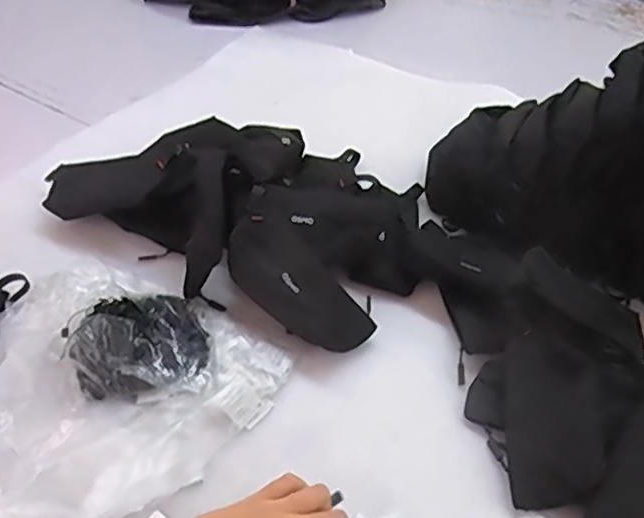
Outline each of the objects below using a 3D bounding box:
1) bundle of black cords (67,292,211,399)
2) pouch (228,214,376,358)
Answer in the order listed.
[{"bbox_3d":[-0.192,0.077,0.654,0.131,0.063,0.120,2,43,-2],"label":"bundle of black cords"},{"bbox_3d":[-0.027,0.028,0.724,0.200,0.051,0.090,43,53,4],"label":"pouch"}]

